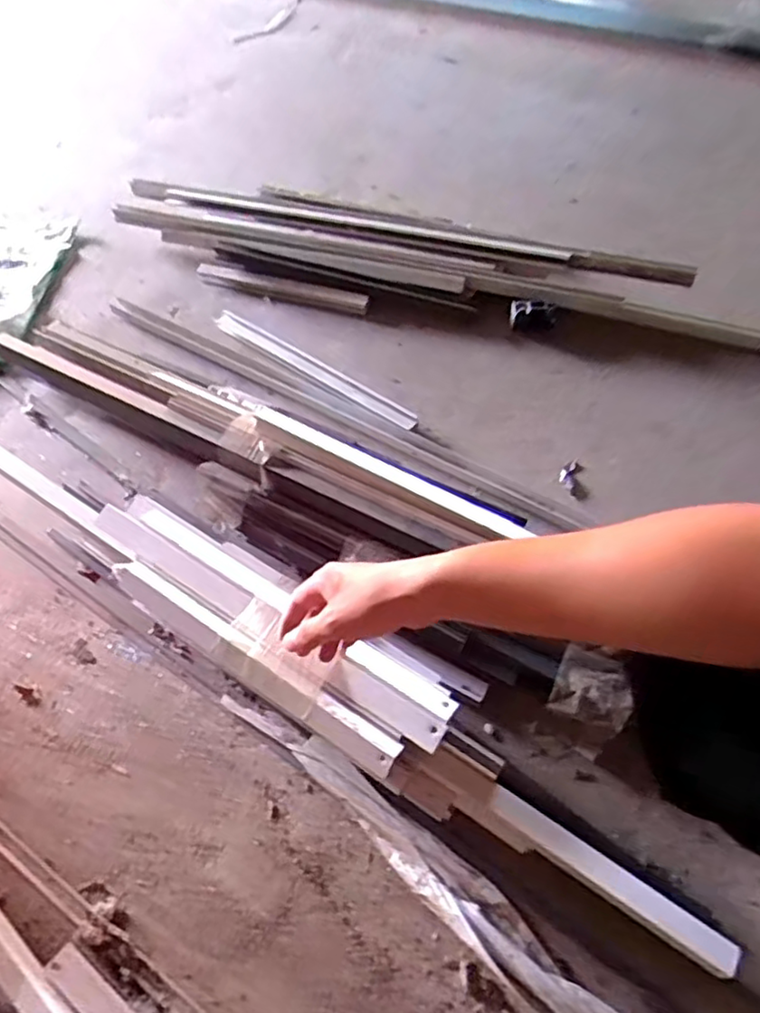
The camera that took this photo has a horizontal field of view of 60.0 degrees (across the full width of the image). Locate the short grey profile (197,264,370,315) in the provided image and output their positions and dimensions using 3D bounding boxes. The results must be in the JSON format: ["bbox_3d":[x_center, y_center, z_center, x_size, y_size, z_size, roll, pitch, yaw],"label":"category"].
[{"bbox_3d":[-0.177,-0.392,1.162,0.326,0.022,0.034,16,60,12],"label":"short grey profile"}]

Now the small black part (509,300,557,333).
[{"bbox_3d":[0.252,-0.322,1.083,0.073,0.032,0.044,9,59,8],"label":"small black part"}]

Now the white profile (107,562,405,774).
[{"bbox_3d":[-0.137,0.157,0.678,0.356,0.029,0.036,29,64,19],"label":"white profile"}]

